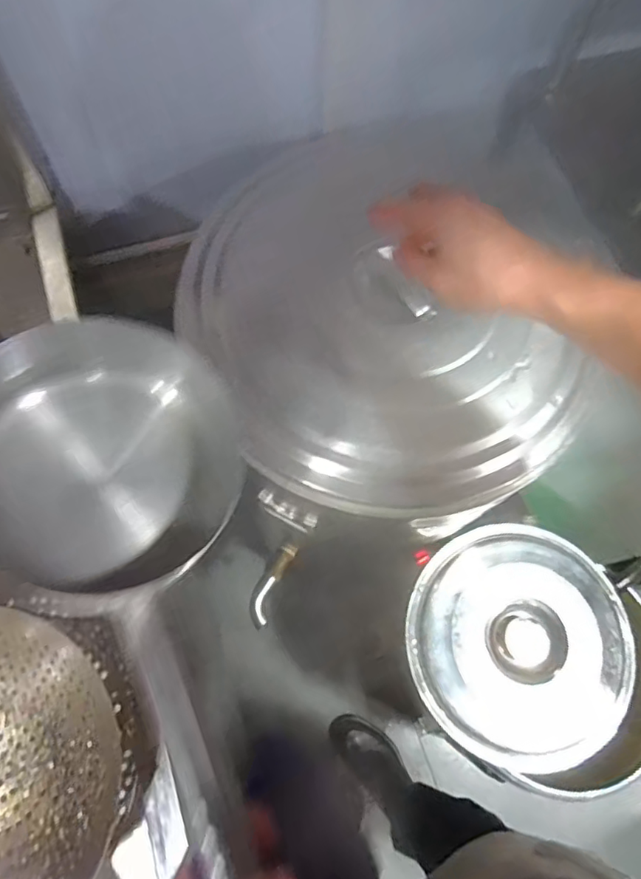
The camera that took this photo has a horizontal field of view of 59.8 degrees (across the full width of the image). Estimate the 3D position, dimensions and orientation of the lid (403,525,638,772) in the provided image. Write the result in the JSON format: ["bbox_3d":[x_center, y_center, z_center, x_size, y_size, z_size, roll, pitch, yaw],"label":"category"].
[{"bbox_3d":[0.307,0.303,0.854,0.329,0.058,0.332,1,70,-2],"label":"lid"}]

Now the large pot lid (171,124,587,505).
[{"bbox_3d":[0.069,-0.164,0.679,0.450,0.080,0.499,2,70,-2],"label":"large pot lid"}]

